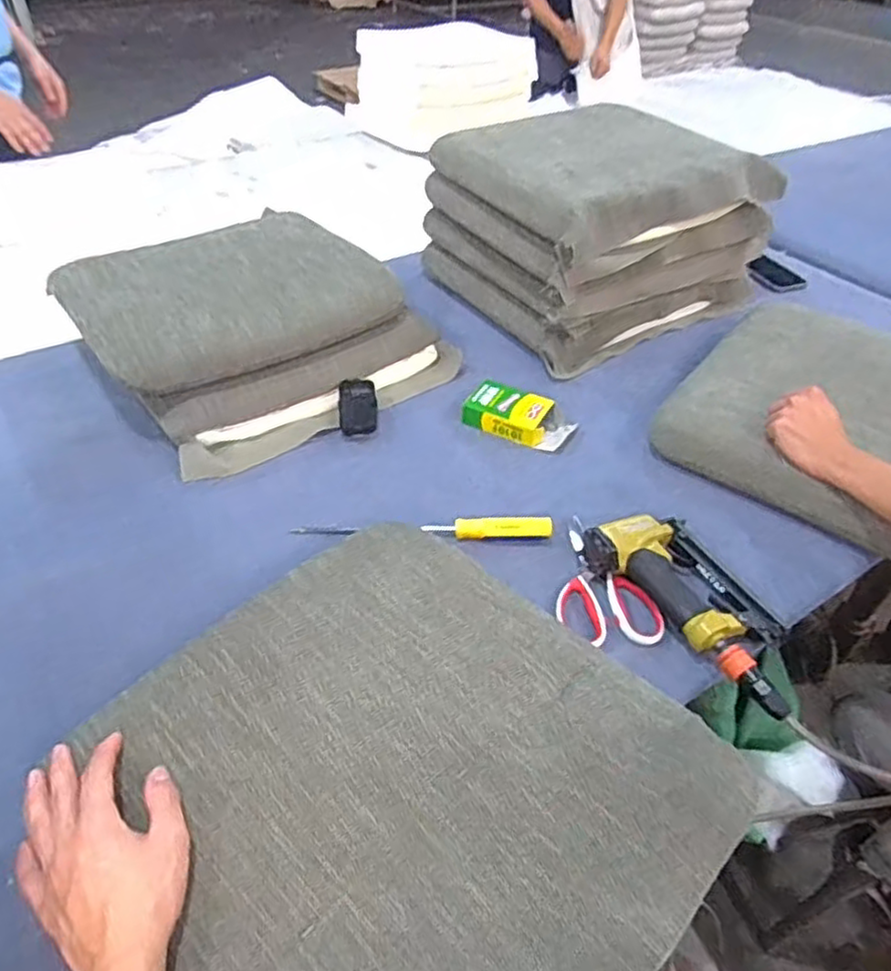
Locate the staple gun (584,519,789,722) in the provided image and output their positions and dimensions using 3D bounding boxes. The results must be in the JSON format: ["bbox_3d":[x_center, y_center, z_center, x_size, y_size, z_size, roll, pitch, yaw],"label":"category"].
[{"bbox_3d":[0.277,0.121,0.746,0.126,0.049,0.249,-23,48,-26],"label":"staple gun"}]

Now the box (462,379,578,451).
[{"bbox_3d":[0.105,-0.101,0.995,0.154,0.036,0.084,15,44,14],"label":"box"}]

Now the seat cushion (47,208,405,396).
[{"bbox_3d":[-0.331,-0.294,1.060,0.414,0.053,0.351,-28,50,-29],"label":"seat cushion"}]

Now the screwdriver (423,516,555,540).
[{"bbox_3d":[0.051,0.052,0.827,0.148,0.025,0.021,-1,42,-4],"label":"screwdriver"}]

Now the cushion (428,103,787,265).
[{"bbox_3d":[0.246,-0.533,1.171,0.449,0.084,0.412,-25,49,-27],"label":"cushion"}]

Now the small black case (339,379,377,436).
[{"bbox_3d":[-0.125,-0.116,1.007,0.052,0.022,0.115,-4,42,-7],"label":"small black case"}]

